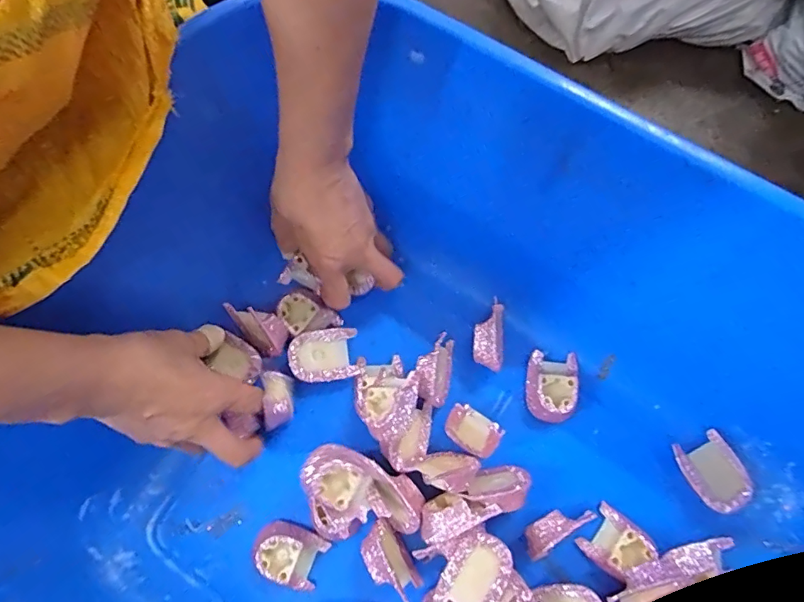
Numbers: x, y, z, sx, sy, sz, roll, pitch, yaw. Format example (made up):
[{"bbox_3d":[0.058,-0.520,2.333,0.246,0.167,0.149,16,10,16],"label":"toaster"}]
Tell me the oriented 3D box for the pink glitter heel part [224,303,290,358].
[{"bbox_3d":[-0.115,0.018,0.391,0.029,0.028,0.055,-39,81,-7],"label":"pink glitter heel part"}]

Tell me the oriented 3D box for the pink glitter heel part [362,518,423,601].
[{"bbox_3d":[-0.010,0.191,0.357,0.024,0.034,0.056,-30,80,-6],"label":"pink glitter heel part"}]

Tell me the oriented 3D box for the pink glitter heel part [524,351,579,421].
[{"bbox_3d":[0.120,0.068,0.393,0.037,0.021,0.054,11,78,2],"label":"pink glitter heel part"}]

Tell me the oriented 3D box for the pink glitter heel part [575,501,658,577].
[{"bbox_3d":[0.161,0.181,0.363,0.045,0.024,0.038,28,74,44],"label":"pink glitter heel part"}]

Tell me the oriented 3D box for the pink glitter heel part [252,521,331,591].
[{"bbox_3d":[-0.087,0.192,0.373,0.052,0.023,0.037,25,79,5],"label":"pink glitter heel part"}]

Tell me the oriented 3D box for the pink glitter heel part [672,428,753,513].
[{"bbox_3d":[0.235,0.130,0.371,0.040,0.013,0.055,-29,80,-6],"label":"pink glitter heel part"}]

